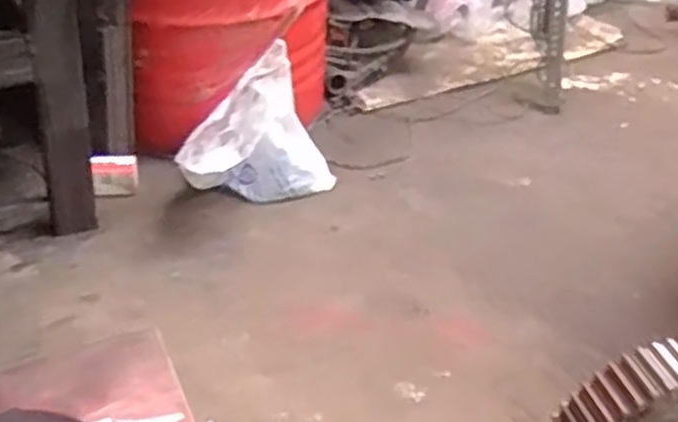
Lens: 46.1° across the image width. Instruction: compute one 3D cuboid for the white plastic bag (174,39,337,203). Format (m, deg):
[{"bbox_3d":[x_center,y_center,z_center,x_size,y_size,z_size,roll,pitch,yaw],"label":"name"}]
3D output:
[{"bbox_3d":[-0.136,-0.126,1.435,0.321,0.277,0.116,-16,39,-26],"label":"white plastic bag"}]

